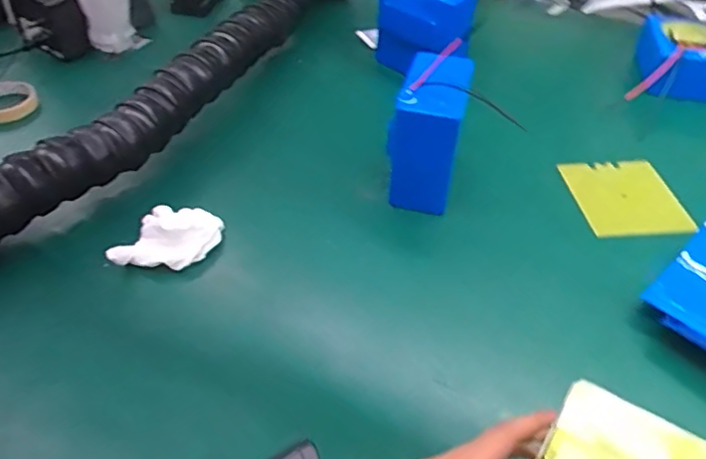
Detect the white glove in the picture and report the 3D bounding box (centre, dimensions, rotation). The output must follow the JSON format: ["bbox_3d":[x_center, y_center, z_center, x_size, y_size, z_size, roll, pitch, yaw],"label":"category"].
[{"bbox_3d":[-0.211,0.011,0.676,0.118,0.037,0.068,-6,45,-9],"label":"white glove"}]

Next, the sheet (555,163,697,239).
[{"bbox_3d":[0.353,-0.042,0.771,0.124,0.007,0.147,-4,43,2],"label":"sheet"}]

